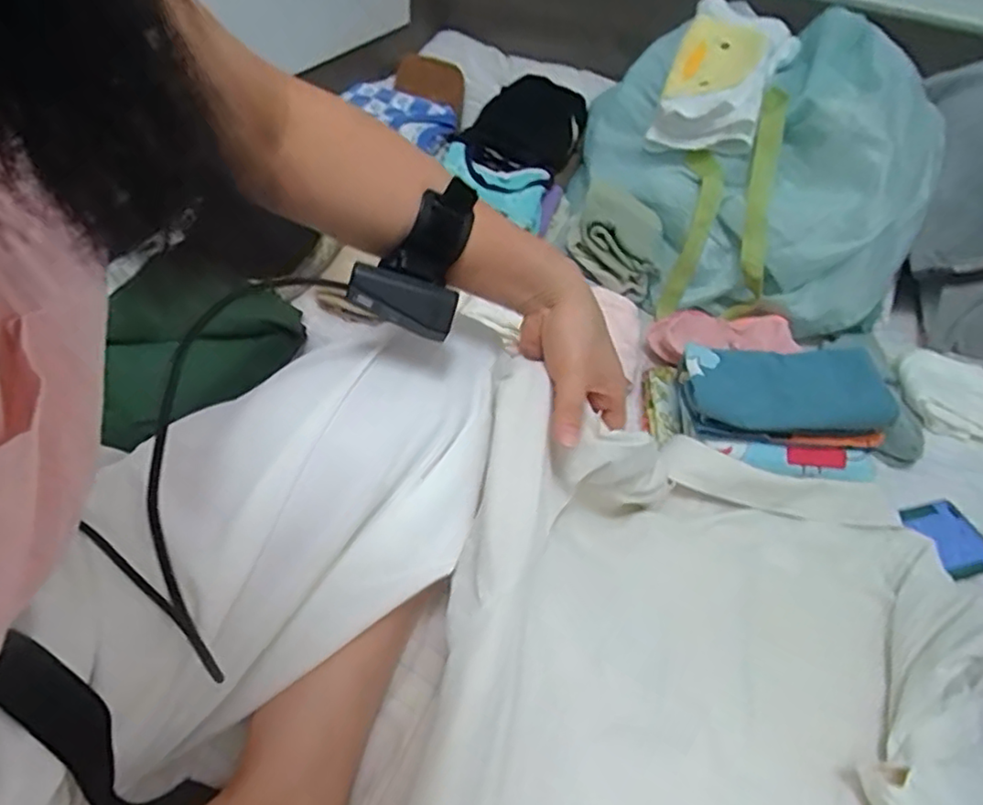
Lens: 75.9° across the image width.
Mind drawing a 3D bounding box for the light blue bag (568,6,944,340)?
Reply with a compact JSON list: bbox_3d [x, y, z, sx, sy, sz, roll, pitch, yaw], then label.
[{"bbox_3d":[0.312,-0.285,0.766,0.373,0.239,0.345,9,46,2],"label":"light blue bag"}]

